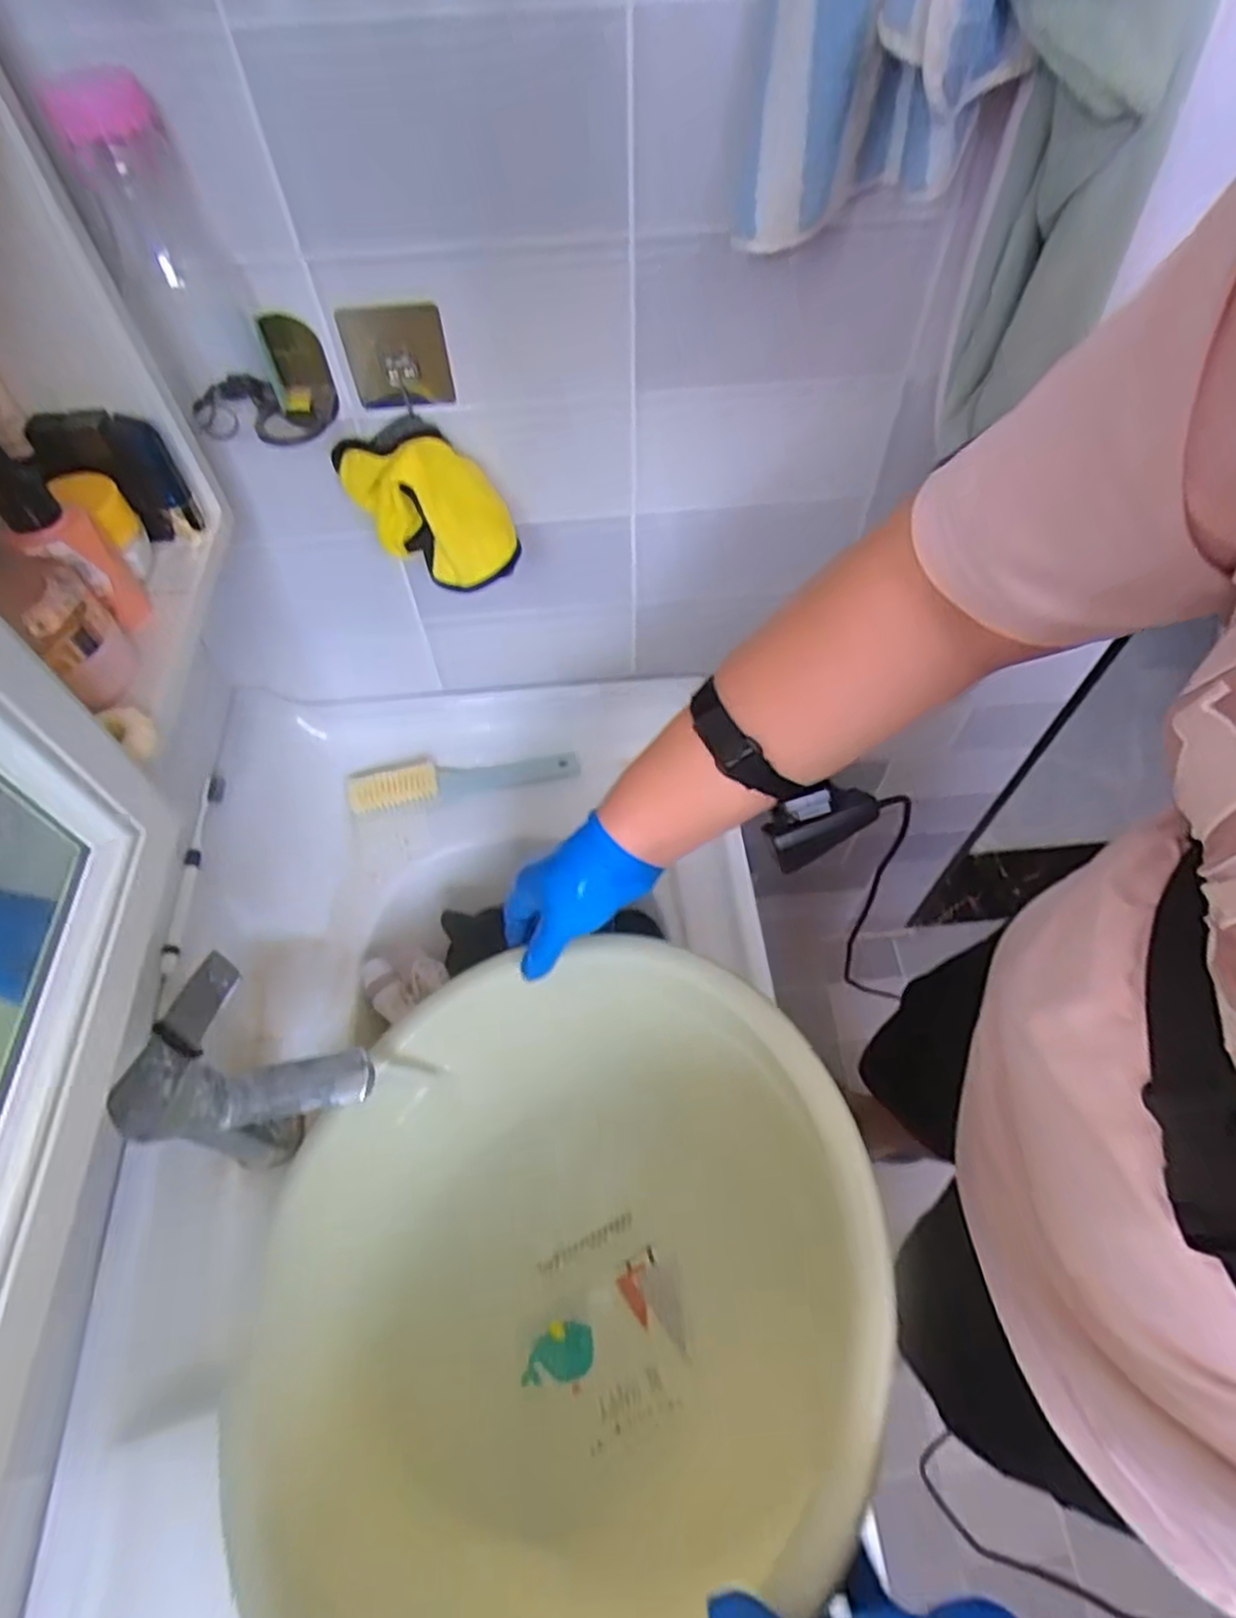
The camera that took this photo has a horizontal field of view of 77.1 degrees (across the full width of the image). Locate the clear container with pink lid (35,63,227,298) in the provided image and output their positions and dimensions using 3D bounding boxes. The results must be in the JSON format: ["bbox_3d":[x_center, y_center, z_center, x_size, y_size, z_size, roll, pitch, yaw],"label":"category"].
[{"bbox_3d":[-0.255,-0.325,0.414,0.062,0.095,0.050,-24,60,-13],"label":"clear container with pink lid"}]

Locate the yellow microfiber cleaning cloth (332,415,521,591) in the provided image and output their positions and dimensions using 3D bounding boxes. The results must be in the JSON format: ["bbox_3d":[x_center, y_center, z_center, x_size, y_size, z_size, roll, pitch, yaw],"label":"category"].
[{"bbox_3d":[-0.143,-0.233,0.595,0.112,0.097,0.085,-19,59,-11],"label":"yellow microfiber cleaning cloth"}]

